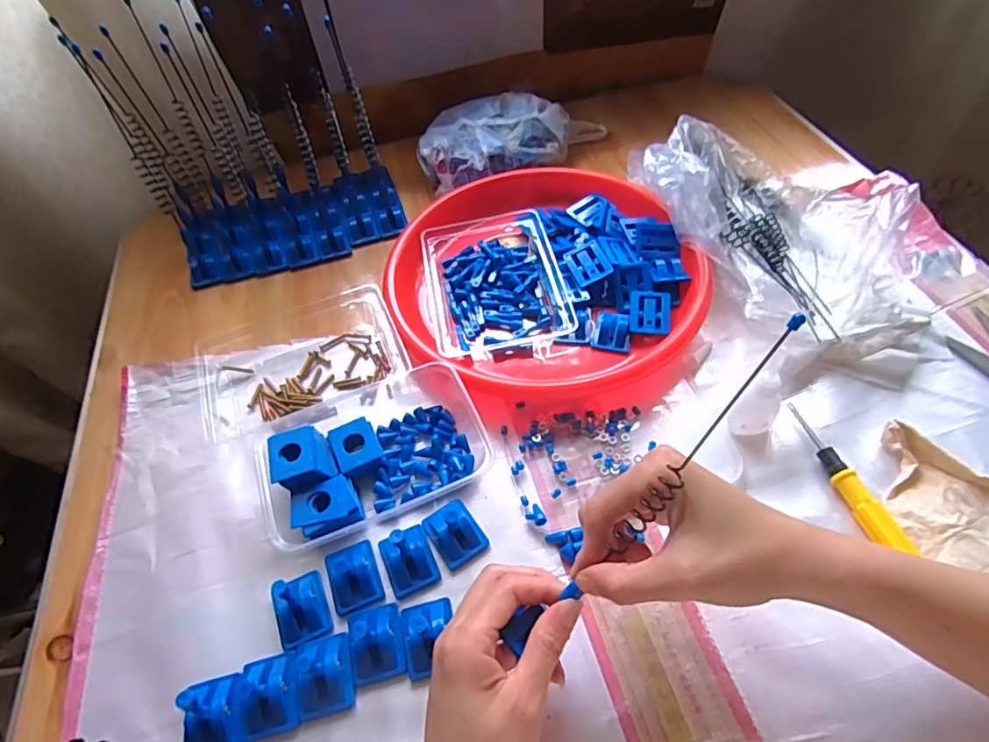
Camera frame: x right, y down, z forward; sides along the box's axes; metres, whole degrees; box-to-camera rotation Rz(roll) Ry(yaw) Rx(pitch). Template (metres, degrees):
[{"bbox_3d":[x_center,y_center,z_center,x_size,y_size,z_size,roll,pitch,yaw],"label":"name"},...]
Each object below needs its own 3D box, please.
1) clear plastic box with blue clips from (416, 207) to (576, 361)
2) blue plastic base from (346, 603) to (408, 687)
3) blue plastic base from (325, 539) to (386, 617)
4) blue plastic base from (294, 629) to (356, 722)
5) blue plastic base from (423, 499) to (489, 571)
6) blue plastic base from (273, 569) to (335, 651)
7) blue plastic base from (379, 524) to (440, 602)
[{"bbox_3d":[-0.001,-0.088,0.541,0.122,0.034,0.161,-10,52,-3],"label":"clear plastic box with blue clips"},{"bbox_3d":[-0.077,0.173,0.359,0.034,0.016,0.044,-16,52,-7],"label":"blue plastic base"},{"bbox_3d":[-0.099,0.139,0.386,0.033,0.015,0.044,-20,53,-10],"label":"blue plastic base"},{"bbox_3d":[-0.108,0.188,0.350,0.035,0.019,0.046,-16,52,-7],"label":"blue plastic base"},{"bbox_3d":[-0.028,0.115,0.403,0.035,0.017,0.043,-30,55,-17],"label":"blue plastic base"},{"bbox_3d":[-0.132,0.151,0.367,0.033,0.036,0.043,-19,53,-9],"label":"blue plastic base"},{"bbox_3d":[-0.060,0.130,0.391,0.033,0.022,0.042,-21,53,-11],"label":"blue plastic base"}]

